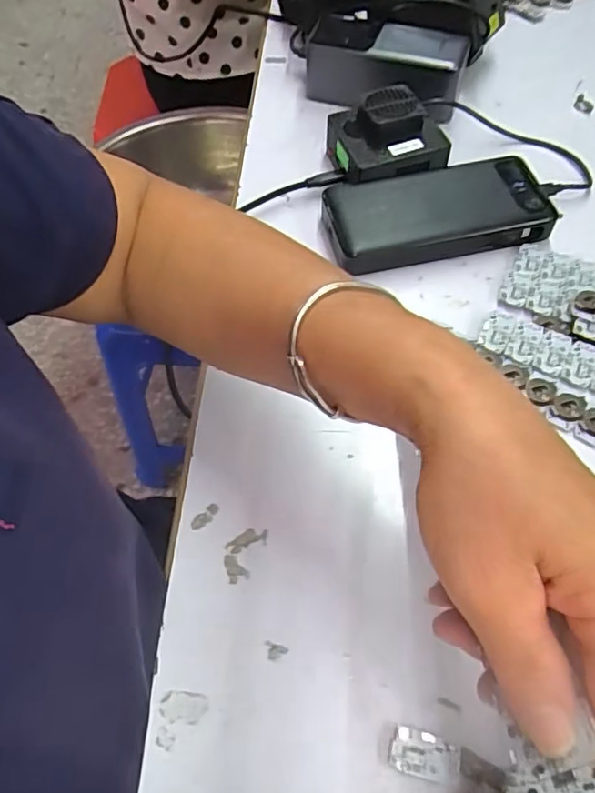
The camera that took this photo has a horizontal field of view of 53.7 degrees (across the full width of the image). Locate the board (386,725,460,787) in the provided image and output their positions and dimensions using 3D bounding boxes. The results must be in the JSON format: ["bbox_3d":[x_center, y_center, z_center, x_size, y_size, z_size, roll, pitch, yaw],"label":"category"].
[{"bbox_3d":[0.057,0.161,0.264,0.031,0.005,0.018,11,59,8],"label":"board"}]

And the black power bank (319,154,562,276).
[{"bbox_3d":[0.101,-0.130,0.426,0.161,0.031,0.077,-14,59,-7],"label":"black power bank"}]

